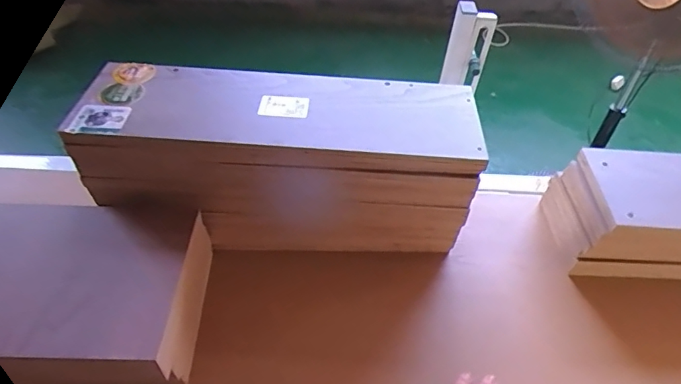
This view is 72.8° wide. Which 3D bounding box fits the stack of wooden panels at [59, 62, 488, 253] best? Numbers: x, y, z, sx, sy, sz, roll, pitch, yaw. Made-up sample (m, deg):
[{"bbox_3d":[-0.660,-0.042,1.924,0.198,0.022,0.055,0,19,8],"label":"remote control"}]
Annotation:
[{"bbox_3d":[-0.078,-0.033,0.650,0.489,0.214,0.150,4,46,0],"label":"stack of wooden panels"}]

